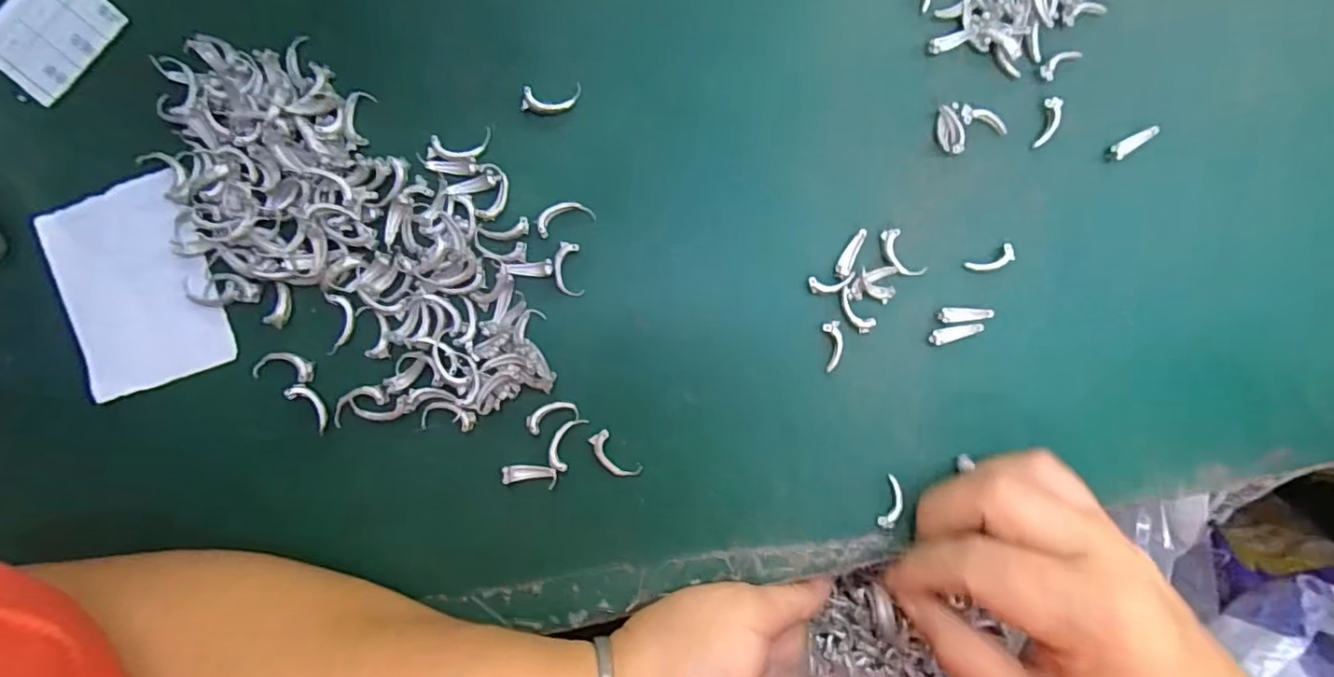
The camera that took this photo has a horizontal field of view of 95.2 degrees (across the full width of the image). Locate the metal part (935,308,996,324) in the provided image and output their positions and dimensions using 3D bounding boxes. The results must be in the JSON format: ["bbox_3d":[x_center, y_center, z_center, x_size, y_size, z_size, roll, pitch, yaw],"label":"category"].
[{"bbox_3d":[0.120,-0.009,0.245,0.023,0.004,0.006,-1,90,-3],"label":"metal part"}]

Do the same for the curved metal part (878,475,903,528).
[{"bbox_3d":[0.090,0.066,0.244,0.008,0.004,0.021,16,89,-2],"label":"curved metal part"}]

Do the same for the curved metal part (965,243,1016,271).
[{"bbox_3d":[0.131,-0.031,0.246,0.019,0.004,0.008,-27,91,-2],"label":"curved metal part"}]

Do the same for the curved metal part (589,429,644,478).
[{"bbox_3d":[-0.021,0.047,0.239,0.010,0.006,0.023,-44,92,-2],"label":"curved metal part"}]

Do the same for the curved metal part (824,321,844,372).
[{"bbox_3d":[0.067,0.003,0.243,0.007,0.004,0.020,-6,90,-3],"label":"curved metal part"}]

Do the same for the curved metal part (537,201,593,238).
[{"bbox_3d":[-0.040,-0.048,0.238,0.023,0.004,0.011,-16,90,-3],"label":"curved metal part"}]

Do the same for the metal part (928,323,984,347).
[{"bbox_3d":[0.116,-0.003,0.244,0.021,0.004,0.006,-18,91,-2],"label":"metal part"}]

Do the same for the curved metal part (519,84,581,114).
[{"bbox_3d":[-0.045,-0.094,0.238,0.024,0.004,0.011,-5,90,-3],"label":"curved metal part"}]

